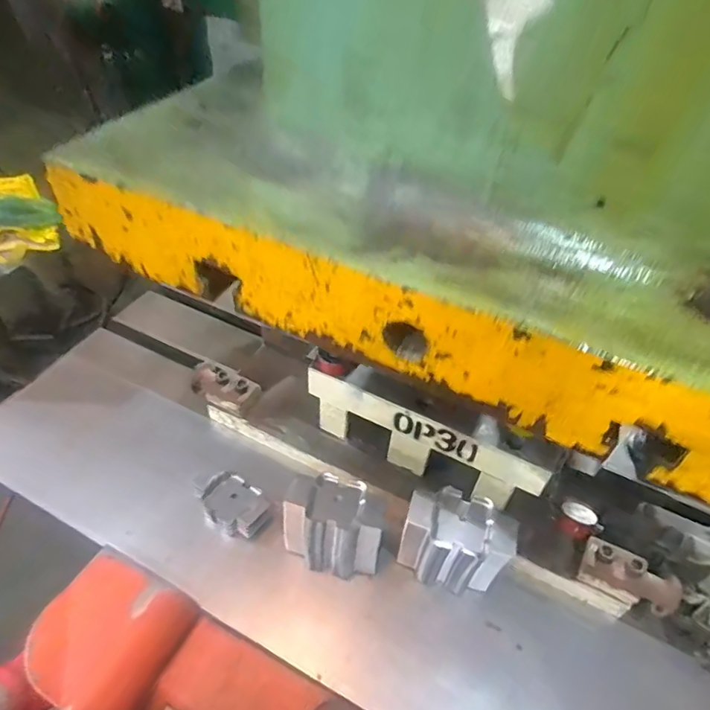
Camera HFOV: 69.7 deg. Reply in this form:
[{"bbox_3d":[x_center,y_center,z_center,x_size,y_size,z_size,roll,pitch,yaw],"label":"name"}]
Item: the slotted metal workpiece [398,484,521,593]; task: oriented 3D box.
[{"bbox_3d":[0.101,0.203,0.531,0.104,0.129,0.058,12,46,6],"label":"slotted metal workpiece"}]

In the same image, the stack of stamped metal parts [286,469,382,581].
[{"bbox_3d":[-0.023,0.190,0.562,0.104,0.106,0.062,12,46,6],"label":"stack of stamped metal parts"}]

